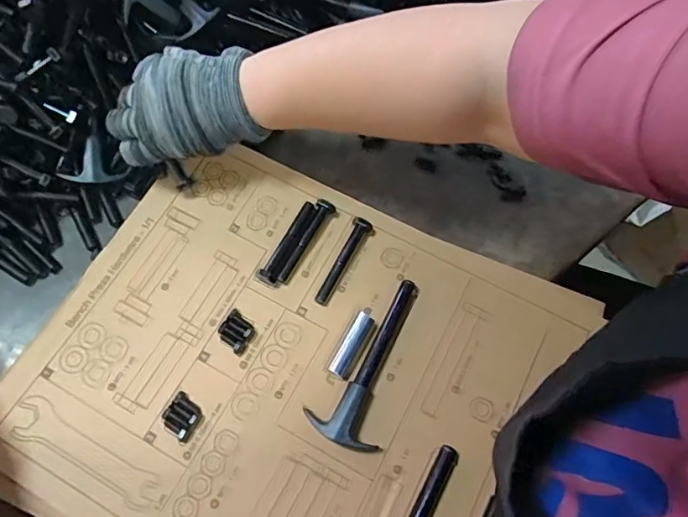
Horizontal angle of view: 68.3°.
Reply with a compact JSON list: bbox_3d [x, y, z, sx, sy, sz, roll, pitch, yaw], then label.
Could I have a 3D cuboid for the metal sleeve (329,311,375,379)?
[{"bbox_3d":[0.006,0.064,0.376,0.016,0.014,0.048,26,71,8],"label":"metal sleeve"}]

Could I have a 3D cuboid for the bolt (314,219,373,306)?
[{"bbox_3d":[-0.001,0.003,0.394,0.014,0.013,0.073,27,71,9],"label":"bolt"}]

